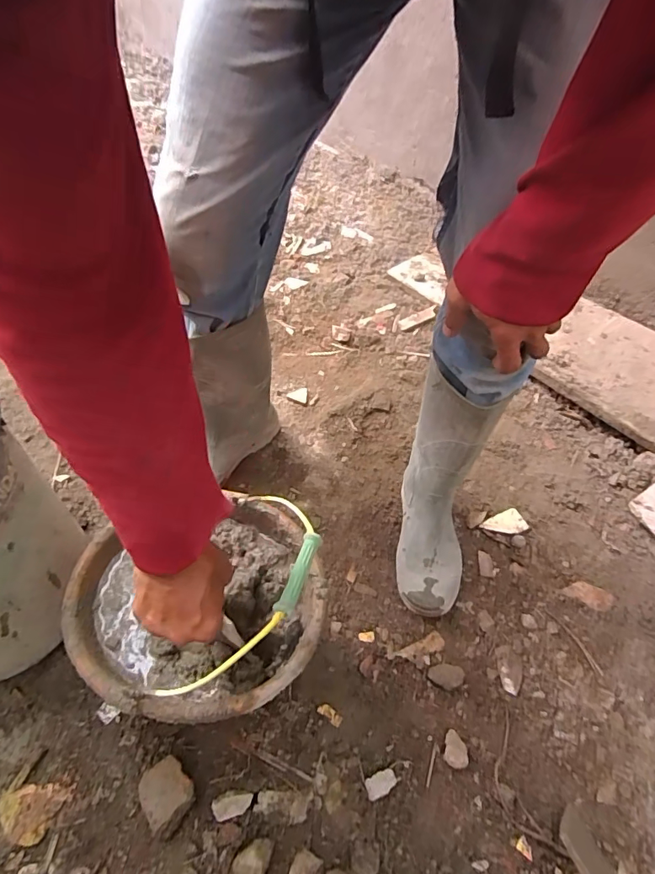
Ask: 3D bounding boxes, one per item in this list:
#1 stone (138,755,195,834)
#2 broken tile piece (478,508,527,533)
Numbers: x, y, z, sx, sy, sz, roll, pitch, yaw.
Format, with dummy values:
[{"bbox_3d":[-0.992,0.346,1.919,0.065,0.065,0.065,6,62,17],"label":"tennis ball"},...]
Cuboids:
[{"bbox_3d":[-0.196,0.433,0.588,0.059,0.041,0.064,-33,62,-22],"label":"stone"},{"bbox_3d":[0.317,0.157,0.861,0.077,0.008,0.044,-19,55,-14],"label":"broken tile piece"}]

